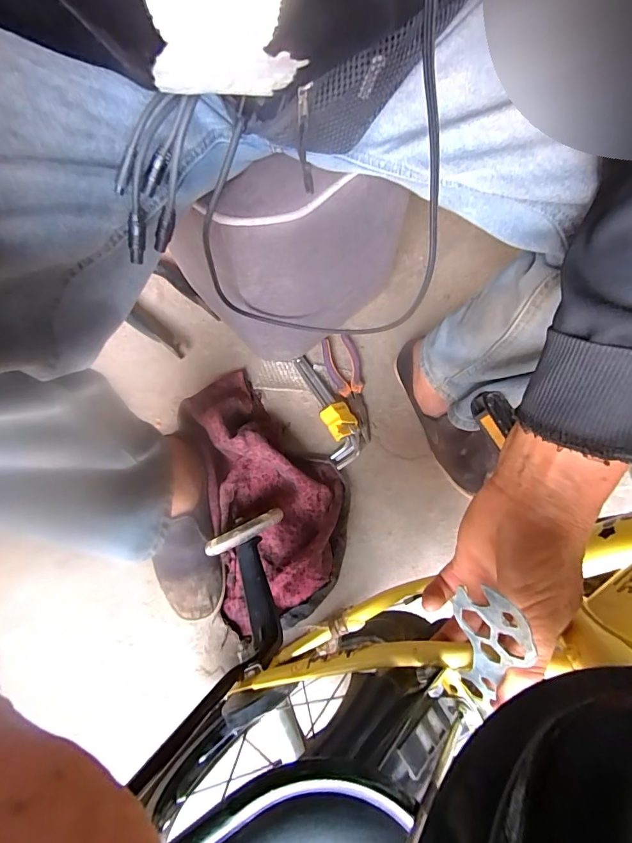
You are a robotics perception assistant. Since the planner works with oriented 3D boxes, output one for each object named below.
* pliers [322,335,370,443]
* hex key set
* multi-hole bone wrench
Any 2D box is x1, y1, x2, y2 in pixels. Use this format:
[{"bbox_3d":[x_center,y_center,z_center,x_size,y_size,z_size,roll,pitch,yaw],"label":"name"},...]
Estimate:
[{"bbox_3d":[0.051,-0.054,0.661,0.054,0.018,0.177,-11,75,-3],"label":"pliers"},{"bbox_3d":[0.022,-0.026,0.653,0.053,0.042,0.194,-21,76,-6],"label":"hex key set"},{"bbox_3d":[0.096,0.131,0.232,0.005,0.106,0.039,-26,34,-31],"label":"multi-hole bone wrench"}]

